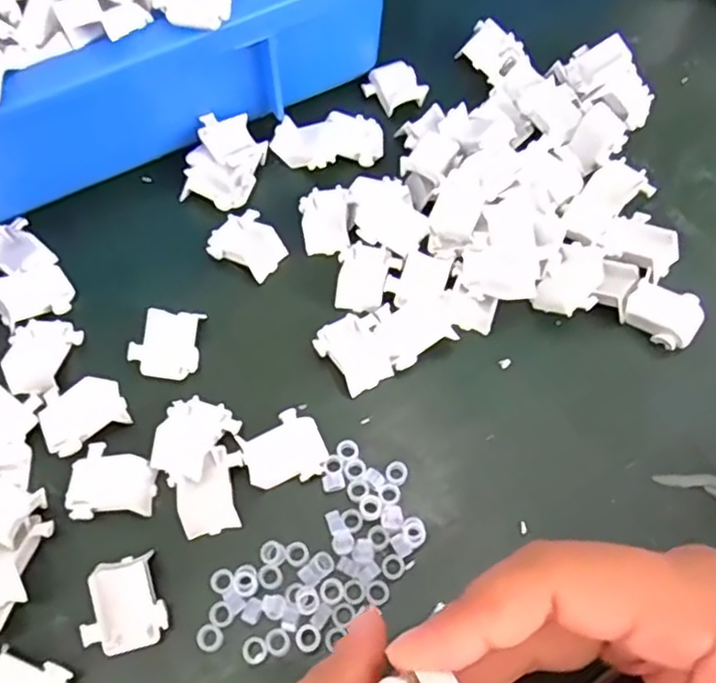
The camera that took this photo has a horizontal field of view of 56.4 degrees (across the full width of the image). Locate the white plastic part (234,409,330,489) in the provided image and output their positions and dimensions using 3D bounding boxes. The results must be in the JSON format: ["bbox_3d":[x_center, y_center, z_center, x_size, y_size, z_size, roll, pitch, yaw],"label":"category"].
[{"bbox_3d":[-0.030,0.044,0.273,0.032,0.004,0.029,-23,67,-11],"label":"white plastic part"}]

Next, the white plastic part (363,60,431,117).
[{"bbox_3d":[0.019,-0.136,0.357,0.029,0.011,0.028,-16,65,-8],"label":"white plastic part"}]

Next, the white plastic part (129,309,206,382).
[{"bbox_3d":[-0.083,0.000,0.291,0.029,0.010,0.031,7,64,3],"label":"white plastic part"}]

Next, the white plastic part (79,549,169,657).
[{"bbox_3d":[-0.086,0.097,0.245,0.028,0.010,0.031,-14,65,-7],"label":"white plastic part"}]

